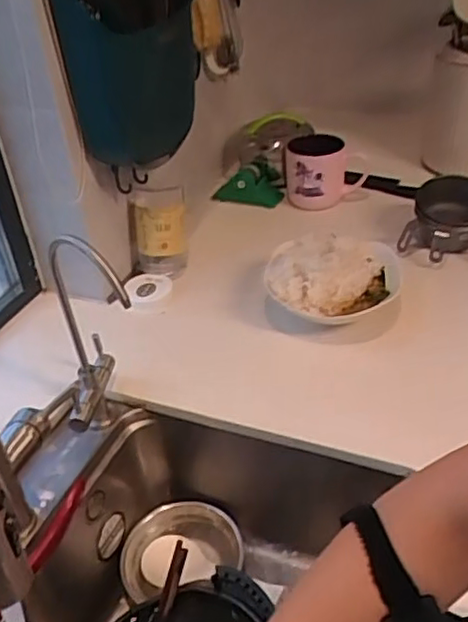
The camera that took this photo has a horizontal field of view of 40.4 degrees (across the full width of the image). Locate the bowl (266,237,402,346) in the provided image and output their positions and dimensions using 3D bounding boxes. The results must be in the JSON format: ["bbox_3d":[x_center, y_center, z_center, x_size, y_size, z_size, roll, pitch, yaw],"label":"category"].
[{"bbox_3d":[0.139,-0.040,0.878,0.175,0.087,0.171,-2,37,1],"label":"bowl"}]

